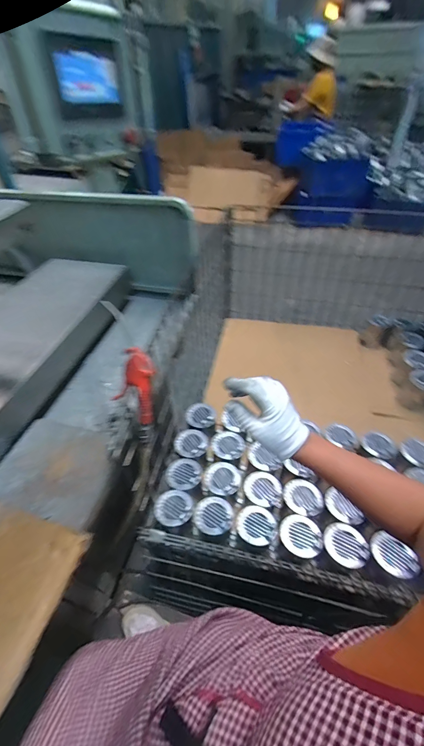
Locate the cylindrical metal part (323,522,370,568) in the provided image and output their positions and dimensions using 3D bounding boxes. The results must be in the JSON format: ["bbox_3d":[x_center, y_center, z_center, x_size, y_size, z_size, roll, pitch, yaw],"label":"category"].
[{"bbox_3d":[0.292,0.382,0.693,0.084,0.041,0.090,0,47,0],"label":"cylindrical metal part"}]

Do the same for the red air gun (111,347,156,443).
[{"bbox_3d":[-0.128,0.043,0.537,0.069,0.176,0.029,-2,25,-2],"label":"red air gun"}]

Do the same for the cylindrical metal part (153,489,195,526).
[{"bbox_3d":[-0.092,0.331,0.770,0.096,0.024,0.083,6,43,26],"label":"cylindrical metal part"}]

